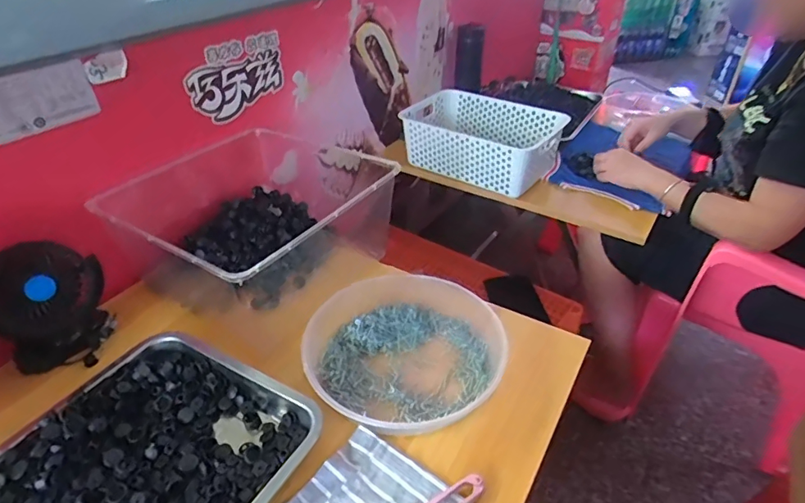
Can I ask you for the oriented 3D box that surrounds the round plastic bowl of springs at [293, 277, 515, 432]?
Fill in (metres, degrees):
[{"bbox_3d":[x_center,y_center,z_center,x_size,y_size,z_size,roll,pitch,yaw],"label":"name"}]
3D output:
[{"bbox_3d":[-0.001,0.114,0.572,0.211,0.043,0.214,0,37,0],"label":"round plastic bowl of springs"}]

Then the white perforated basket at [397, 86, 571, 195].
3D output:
[{"bbox_3d":[0.155,-0.252,1.047,0.326,0.102,0.209,21,42,26],"label":"white perforated basket"}]

